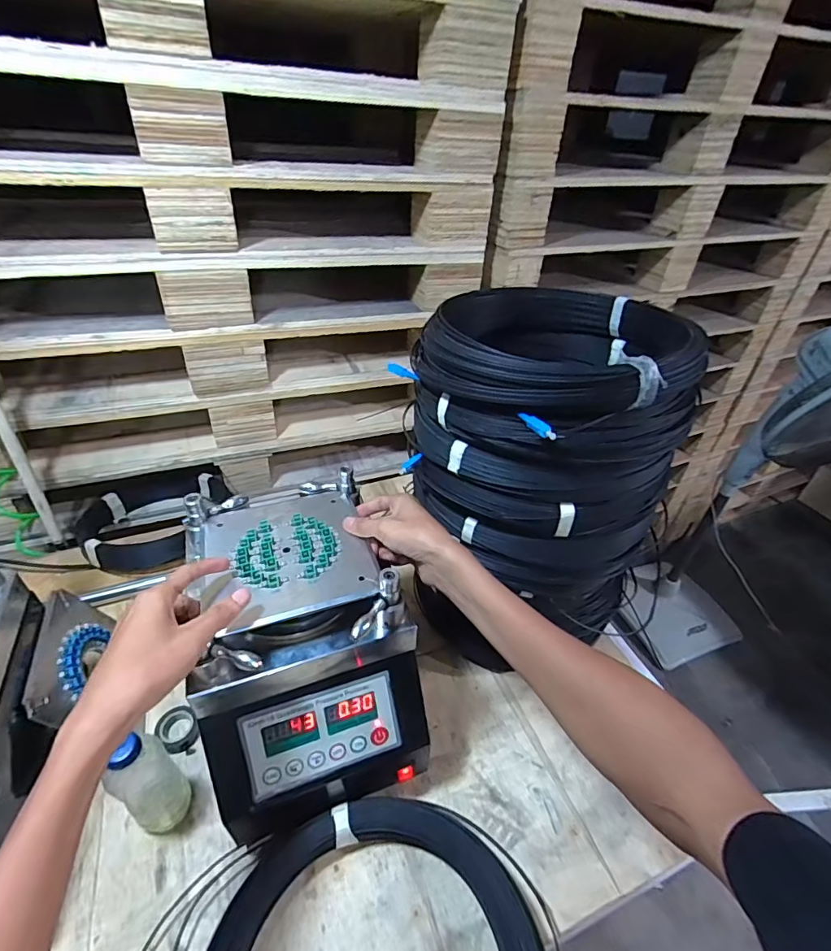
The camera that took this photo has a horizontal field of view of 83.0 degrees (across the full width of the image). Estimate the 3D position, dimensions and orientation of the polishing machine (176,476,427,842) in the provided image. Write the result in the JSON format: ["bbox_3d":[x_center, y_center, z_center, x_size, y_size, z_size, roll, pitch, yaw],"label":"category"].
[{"bbox_3d":[-0.127,0.189,0.543,0.209,0.242,0.268,-11,41,-16],"label":"polishing machine"}]

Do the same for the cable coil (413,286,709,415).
[{"bbox_3d":[0.160,-0.145,0.519,0.269,0.068,0.262,21,43,21],"label":"cable coil"}]

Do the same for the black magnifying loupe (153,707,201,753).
[{"bbox_3d":[-0.305,0.326,0.604,0.045,0.022,0.047,2,39,-1],"label":"black magnifying loupe"}]

